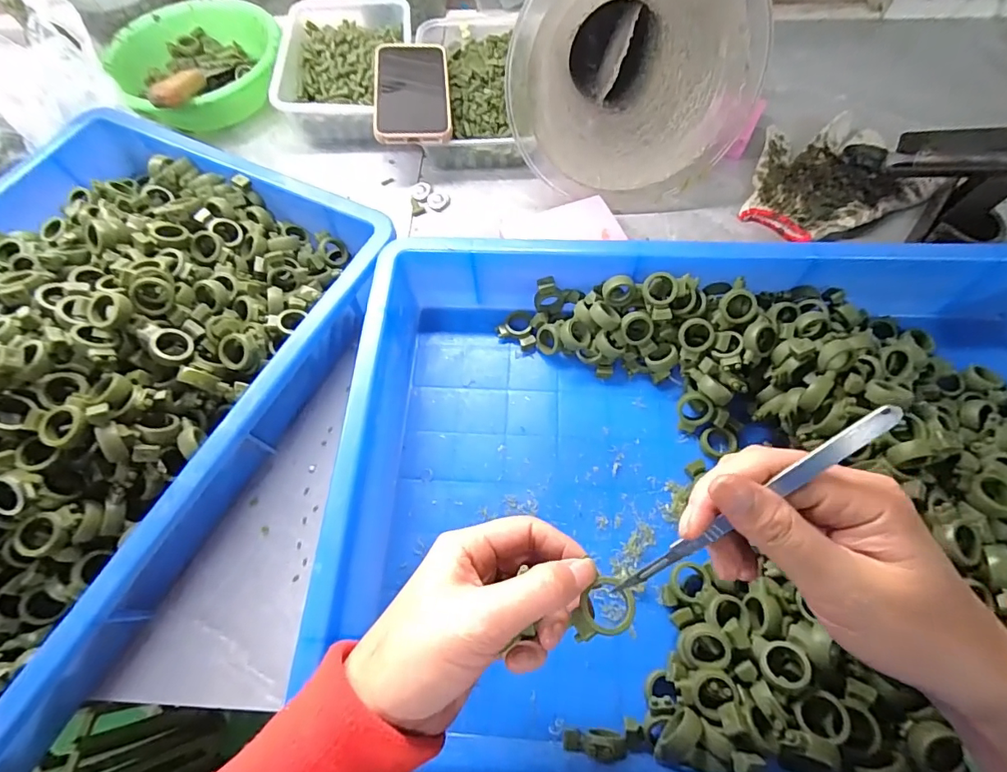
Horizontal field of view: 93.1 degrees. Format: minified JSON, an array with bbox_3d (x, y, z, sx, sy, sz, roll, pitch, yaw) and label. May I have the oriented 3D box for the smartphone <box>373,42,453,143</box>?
[{"bbox_3d":[-0.098,-0.319,0.513,0.078,0.013,0.156,-6,65,-1],"label":"smartphone"}]

